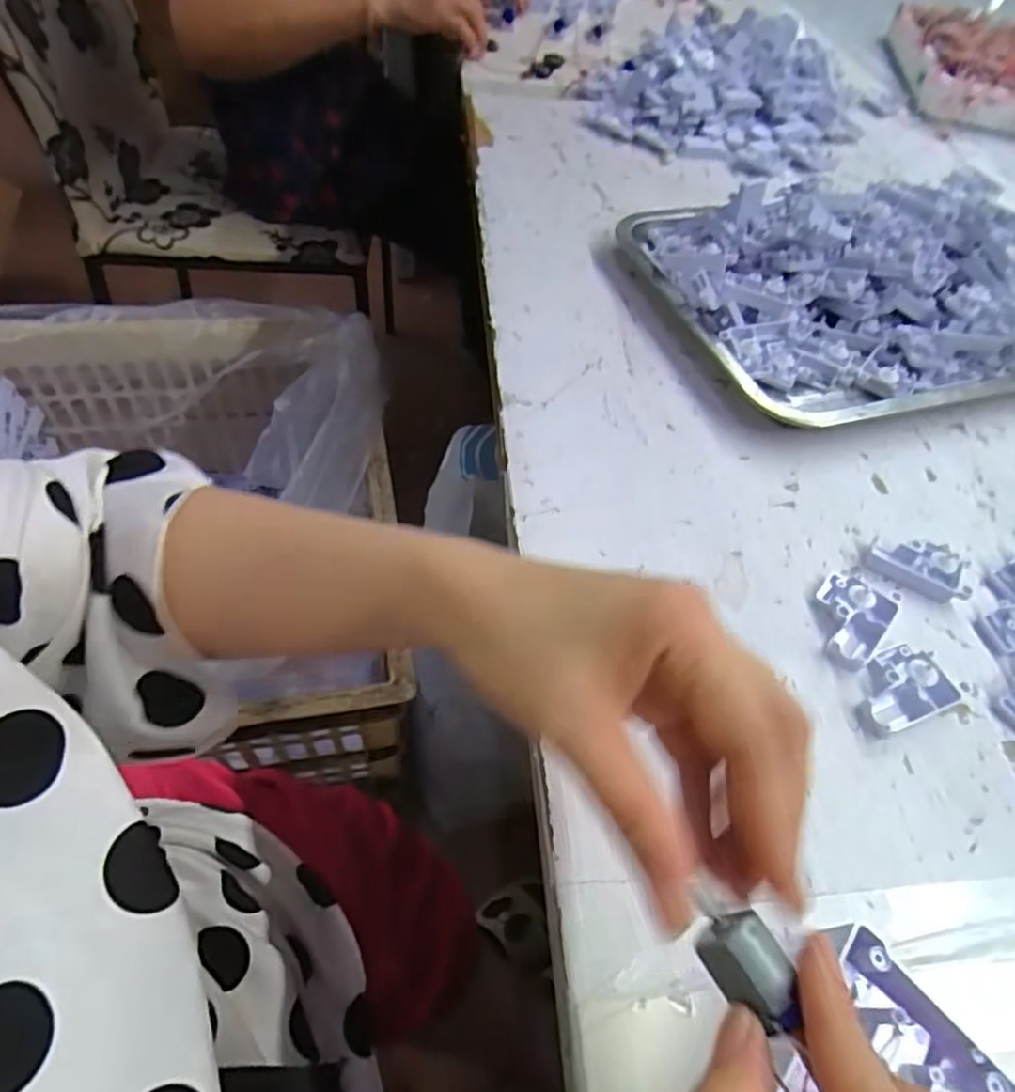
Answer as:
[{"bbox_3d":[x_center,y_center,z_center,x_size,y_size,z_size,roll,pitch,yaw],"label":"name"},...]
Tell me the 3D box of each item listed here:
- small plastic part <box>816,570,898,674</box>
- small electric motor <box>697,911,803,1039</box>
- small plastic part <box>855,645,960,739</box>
[{"bbox_3d":[0.170,0.035,0.333,0.035,0.012,0.048,35,57,20],"label":"small plastic part"},{"bbox_3d":[0.064,0.110,0.173,0.016,0.013,0.027,-24,58,-22],"label":"small electric motor"},{"bbox_3d":[0.182,0.066,0.312,0.047,0.012,0.034,-16,55,-17],"label":"small plastic part"}]

